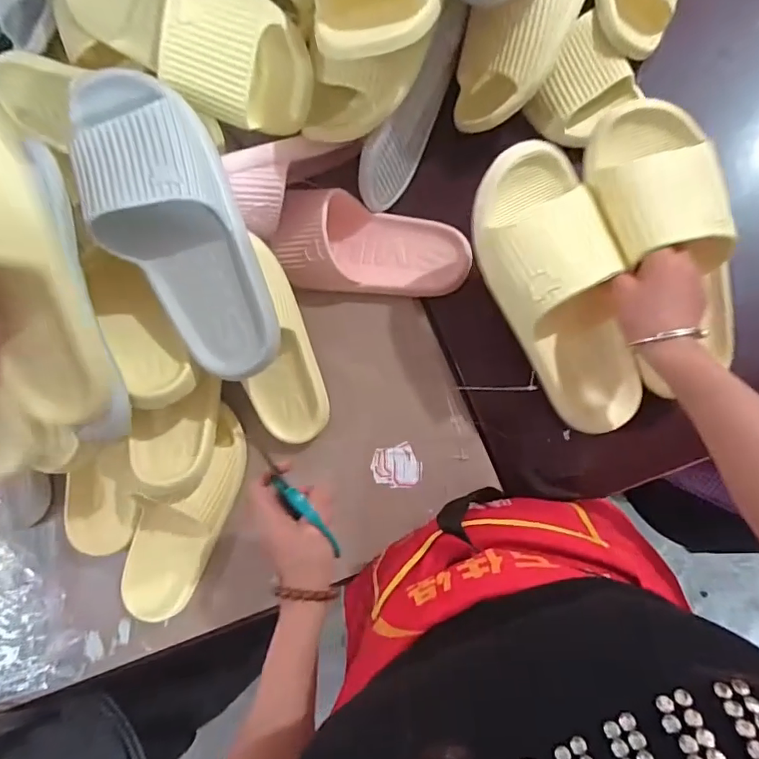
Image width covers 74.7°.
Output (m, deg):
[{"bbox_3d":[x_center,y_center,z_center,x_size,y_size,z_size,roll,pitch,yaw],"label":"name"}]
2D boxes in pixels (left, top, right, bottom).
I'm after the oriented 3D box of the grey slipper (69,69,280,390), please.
[{"bbox_3d":[-0.177,-0.136,0.429,0.104,0.082,0.286,-24,101,4],"label":"grey slipper"}]

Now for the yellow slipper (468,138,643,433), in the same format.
[{"bbox_3d":[0.168,-0.067,0.444,0.103,0.061,0.268,-25,106,4],"label":"yellow slipper"}]

